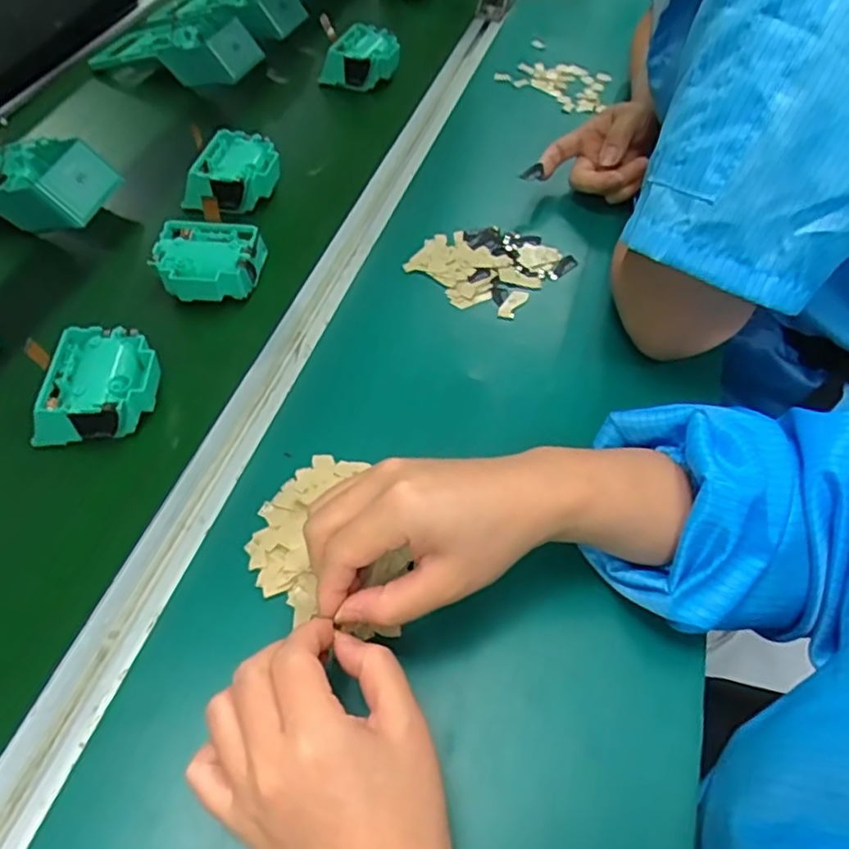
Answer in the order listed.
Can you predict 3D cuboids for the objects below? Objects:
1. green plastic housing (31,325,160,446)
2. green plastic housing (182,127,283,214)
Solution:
[{"bbox_3d":[-0.217,-0.024,0.443,0.071,0.041,0.074,0,53,-2],"label":"green plastic housing"},{"bbox_3d":[-0.169,-0.220,0.590,0.067,0.046,0.084,22,55,14],"label":"green plastic housing"}]

